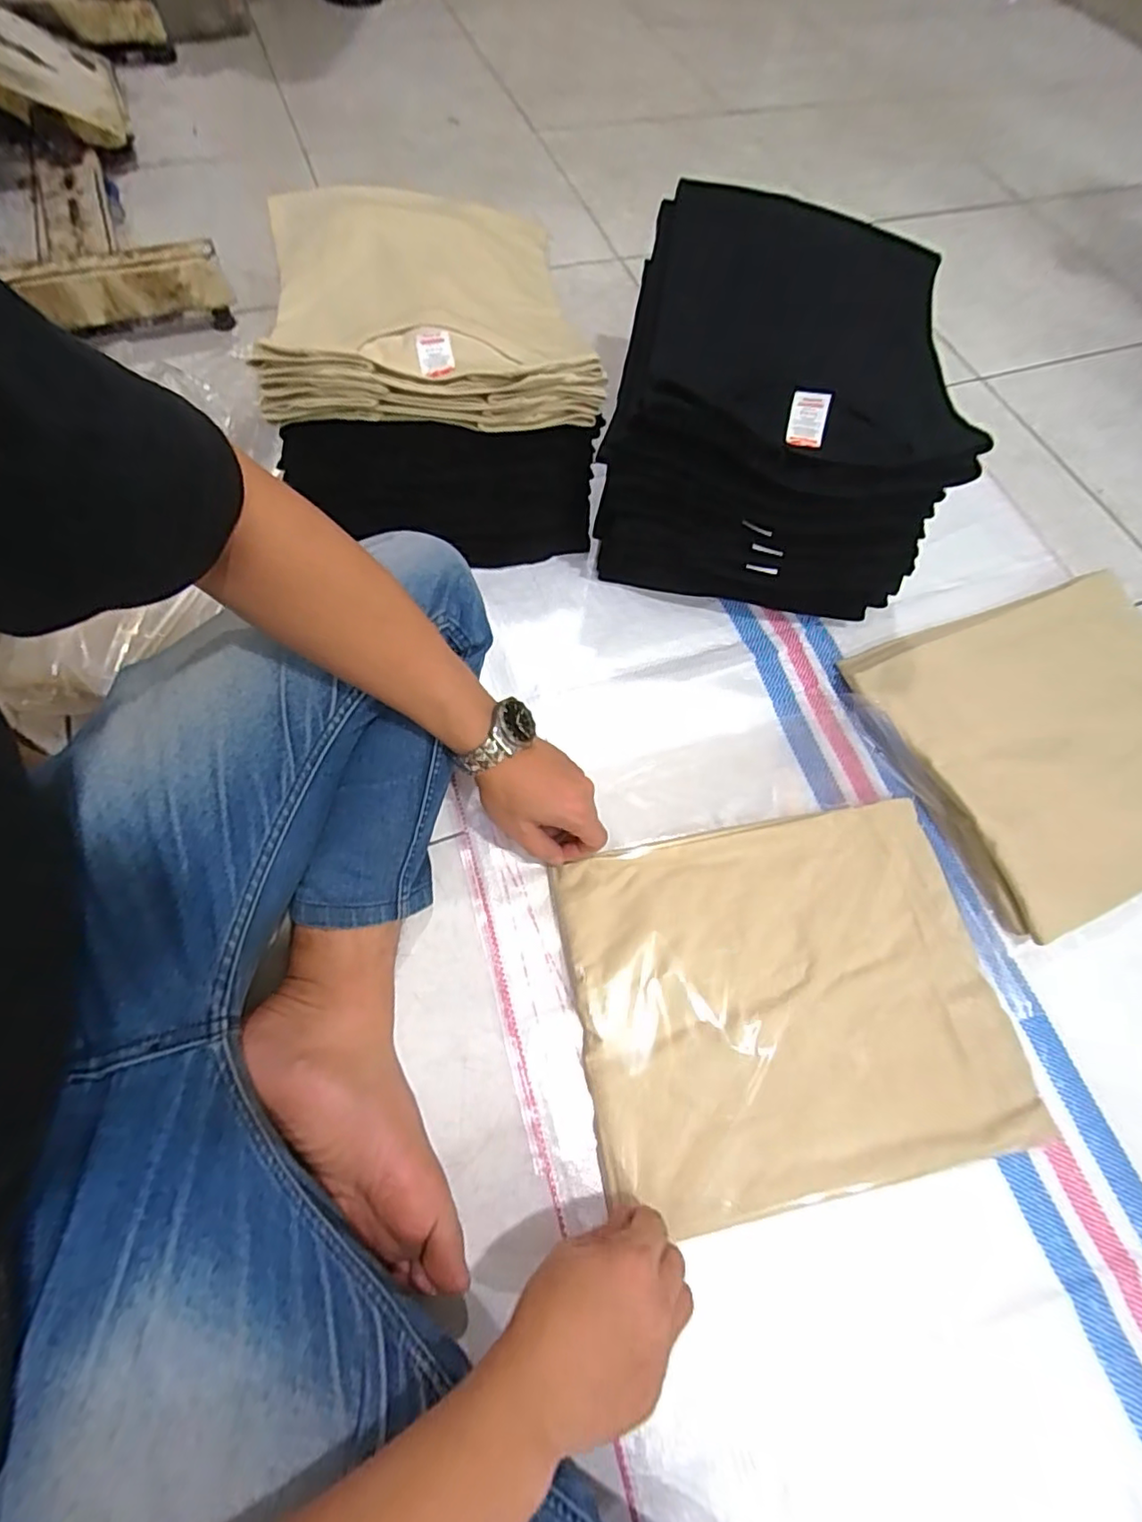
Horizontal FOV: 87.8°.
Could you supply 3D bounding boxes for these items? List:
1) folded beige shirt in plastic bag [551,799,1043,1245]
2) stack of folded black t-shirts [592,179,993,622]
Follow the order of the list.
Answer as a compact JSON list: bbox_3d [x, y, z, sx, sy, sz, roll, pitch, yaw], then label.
[{"bbox_3d":[0.171,0.187,0.478,0.330,0.014,0.271,-9,67,-4],"label":"folded beige shirt in plastic bag"},{"bbox_3d":[0.206,-0.354,0.620,0.298,0.222,0.340,13,67,5],"label":"stack of folded black t-shirts"}]

